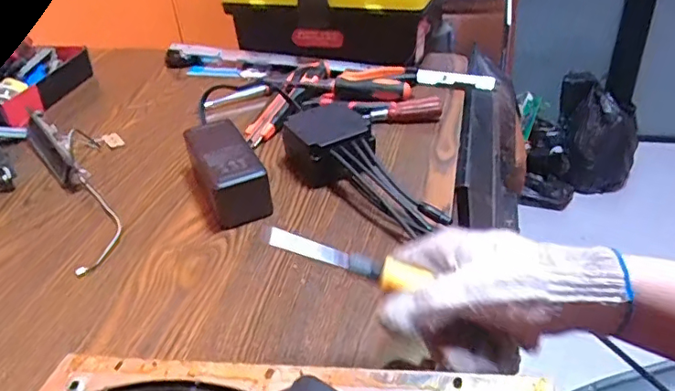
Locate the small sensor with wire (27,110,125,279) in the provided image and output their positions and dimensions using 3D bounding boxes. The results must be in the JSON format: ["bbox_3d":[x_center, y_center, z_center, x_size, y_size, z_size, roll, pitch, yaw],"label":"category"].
[{"bbox_3d":[-0.267,-0.028,0.586,0.089,0.035,0.297,-21,38,-24],"label":"small sensor with wire"}]

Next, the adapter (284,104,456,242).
[{"bbox_3d":[0.014,-0.028,0.536,0.085,0.061,0.202,-16,36,-18],"label":"adapter"}]

